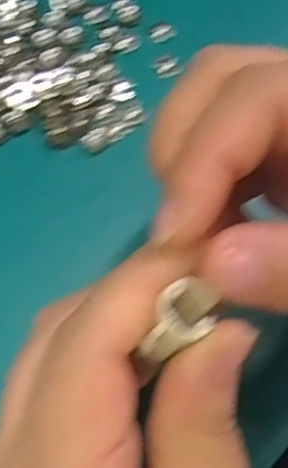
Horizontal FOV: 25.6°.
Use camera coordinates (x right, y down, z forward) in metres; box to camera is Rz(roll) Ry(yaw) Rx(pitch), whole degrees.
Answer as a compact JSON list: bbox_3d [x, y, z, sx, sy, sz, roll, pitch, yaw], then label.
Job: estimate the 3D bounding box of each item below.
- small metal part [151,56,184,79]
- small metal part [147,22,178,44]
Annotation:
[{"bbox_3d":[0.010,-0.070,0.262,0.011,0.004,0.010,-28,72,-13],"label":"small metal part"},{"bbox_3d":[0.007,-0.086,0.268,0.012,0.004,0.008,-29,72,-13],"label":"small metal part"}]

